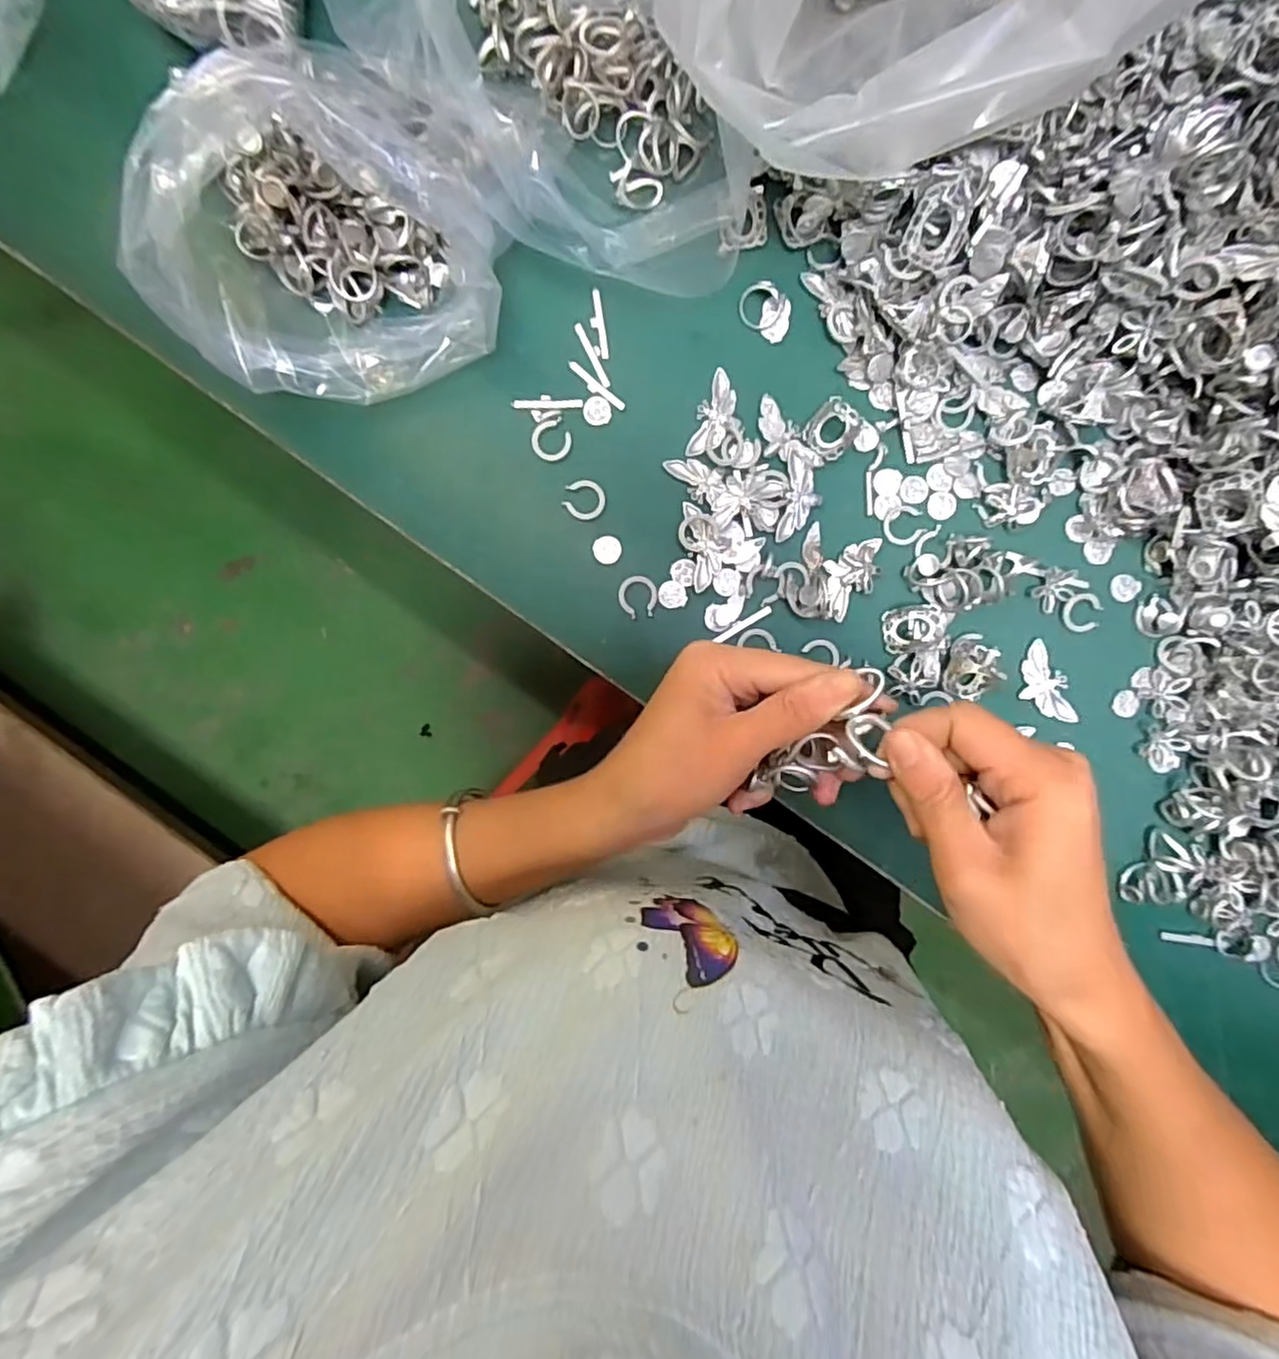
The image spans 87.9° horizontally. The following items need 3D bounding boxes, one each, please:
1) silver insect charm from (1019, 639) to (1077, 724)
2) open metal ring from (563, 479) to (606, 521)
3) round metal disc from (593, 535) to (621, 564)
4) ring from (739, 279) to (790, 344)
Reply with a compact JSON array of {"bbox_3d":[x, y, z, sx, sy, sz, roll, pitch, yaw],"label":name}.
[{"bbox_3d":[0.224,0.003,0.366,0.023,0.005,0.047,-16,90,10],"label":"silver insect charm"},{"bbox_3d":[-0.030,-0.098,0.362,0.021,0.004,0.023,0,93,0],"label":"open metal ring"},{"bbox_3d":[-0.018,-0.071,0.363,0.016,0.004,0.015,0,93,0],"label":"round metal disc"},{"bbox_3d":[0.069,-0.200,0.356,0.030,0.010,0.023,36,93,-2],"label":"ring"}]

